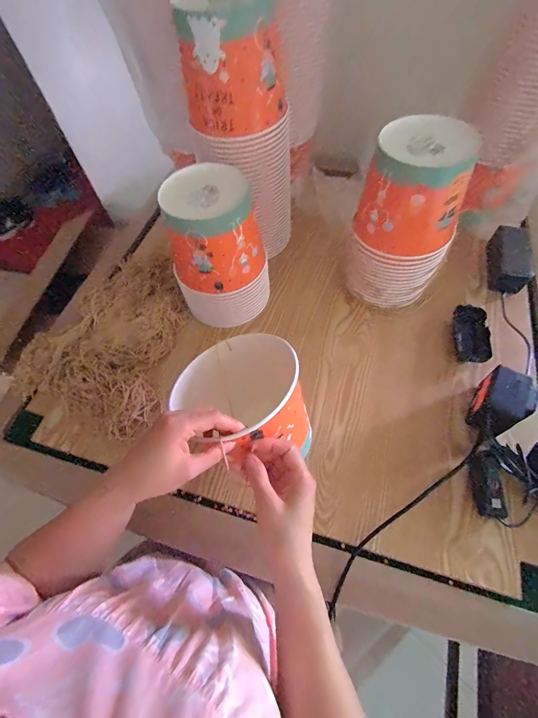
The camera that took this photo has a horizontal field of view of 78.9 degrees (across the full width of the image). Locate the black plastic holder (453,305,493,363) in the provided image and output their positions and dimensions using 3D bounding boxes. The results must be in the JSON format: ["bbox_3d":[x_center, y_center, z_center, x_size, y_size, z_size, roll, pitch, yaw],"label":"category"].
[{"bbox_3d":[0.348,-0.044,0.562,0.054,0.016,0.108,8,61,7],"label":"black plastic holder"}]

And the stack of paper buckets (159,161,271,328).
[{"bbox_3d":[-0.082,-0.181,0.542,0.147,0.212,0.135,-9,60,-3],"label":"stack of paper buckets"}]

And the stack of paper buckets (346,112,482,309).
[{"bbox_3d":[0.215,-0.213,0.526,0.154,0.242,0.125,23,64,14],"label":"stack of paper buckets"}]

